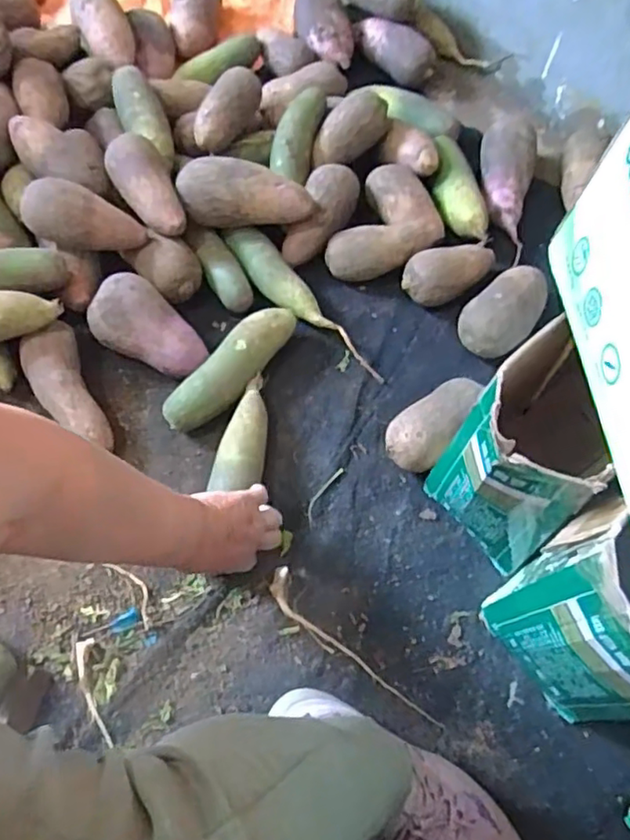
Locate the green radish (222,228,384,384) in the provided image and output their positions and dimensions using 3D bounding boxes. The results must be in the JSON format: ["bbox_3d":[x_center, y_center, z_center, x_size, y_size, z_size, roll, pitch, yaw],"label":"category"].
[{"bbox_3d":[-0.024,-0.147,0.784,0.056,0.043,0.282,-33,69,-19],"label":"green radish"}]

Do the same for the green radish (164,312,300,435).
[{"bbox_3d":[-0.099,-0.061,0.734,0.059,0.051,0.195,36,66,15],"label":"green radish"}]

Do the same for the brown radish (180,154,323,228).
[{"bbox_3d":[-0.089,-0.287,0.787,0.174,0.064,0.067,11,62,3],"label":"brown radish"}]

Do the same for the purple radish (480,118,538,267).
[{"bbox_3d":[0.281,-0.330,0.863,0.072,0.072,0.209,1,78,-3],"label":"purple radish"}]

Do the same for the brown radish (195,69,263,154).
[{"bbox_3d":[-0.122,-0.440,0.855,0.058,0.059,0.130,19,63,7],"label":"brown radish"}]

